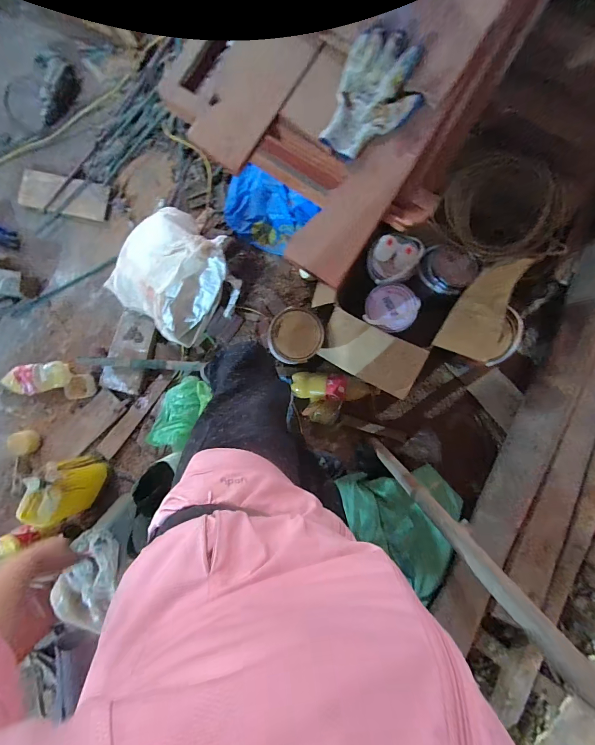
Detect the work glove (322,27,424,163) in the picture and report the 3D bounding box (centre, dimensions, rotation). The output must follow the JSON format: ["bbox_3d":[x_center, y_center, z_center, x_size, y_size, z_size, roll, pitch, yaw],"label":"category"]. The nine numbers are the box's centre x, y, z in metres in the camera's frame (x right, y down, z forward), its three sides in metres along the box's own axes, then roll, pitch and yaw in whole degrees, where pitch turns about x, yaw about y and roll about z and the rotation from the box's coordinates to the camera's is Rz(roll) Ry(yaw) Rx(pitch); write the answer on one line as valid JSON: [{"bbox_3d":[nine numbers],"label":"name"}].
[{"bbox_3d":[0.133,-0.457,0.581,0.135,0.040,0.199,21,89,3],"label":"work glove"}]

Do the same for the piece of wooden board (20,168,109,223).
[{"bbox_3d":[-0.897,-0.686,1.342,0.338,0.015,0.140,12,89,2],"label":"piece of wooden board"}]

